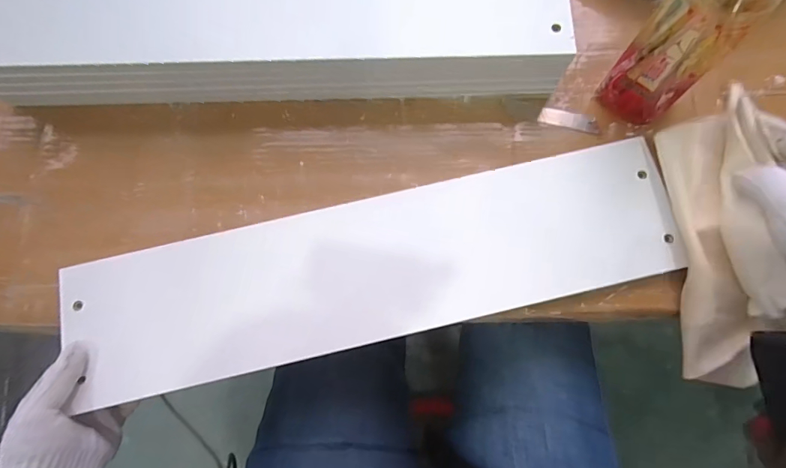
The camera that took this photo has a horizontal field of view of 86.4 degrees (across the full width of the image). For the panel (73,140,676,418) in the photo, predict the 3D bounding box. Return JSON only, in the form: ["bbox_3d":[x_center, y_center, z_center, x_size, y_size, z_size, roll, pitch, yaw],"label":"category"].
[{"bbox_3d":[-0.013,0.030,0.378,0.535,0.019,0.131,-13,75,-3],"label":"panel"}]

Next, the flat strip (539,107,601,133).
[{"bbox_3d":[0.178,-0.114,0.422,0.058,0.004,0.016,16,76,6],"label":"flat strip"}]

